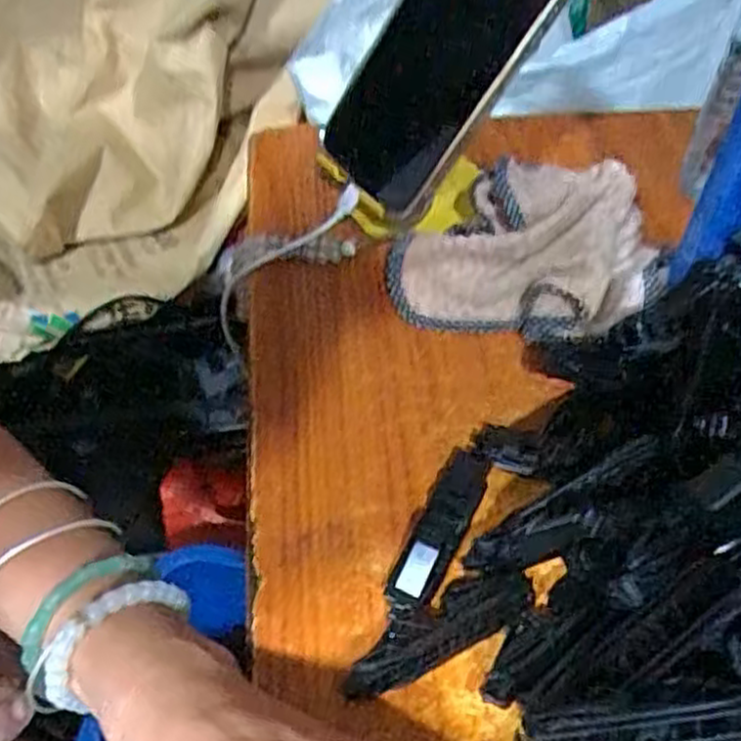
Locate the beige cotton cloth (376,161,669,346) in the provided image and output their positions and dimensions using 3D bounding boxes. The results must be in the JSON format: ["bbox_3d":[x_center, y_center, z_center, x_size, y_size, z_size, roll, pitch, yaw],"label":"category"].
[{"bbox_3d":[0.091,-0.057,0.397,0.138,0.055,0.101,-28,56,-22],"label":"beige cotton cloth"}]

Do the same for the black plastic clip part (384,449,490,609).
[{"bbox_3d":[0.030,0.064,0.318,0.019,0.016,0.077,21,53,16],"label":"black plastic clip part"}]

